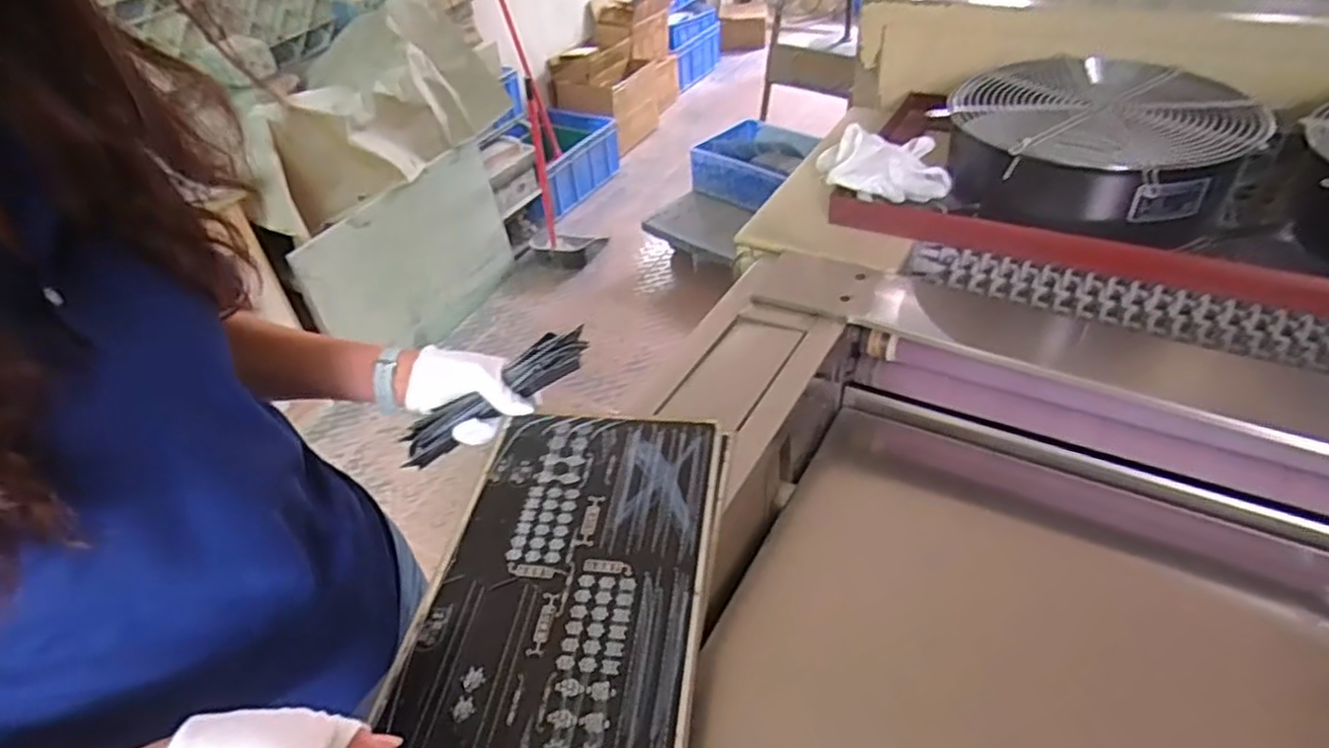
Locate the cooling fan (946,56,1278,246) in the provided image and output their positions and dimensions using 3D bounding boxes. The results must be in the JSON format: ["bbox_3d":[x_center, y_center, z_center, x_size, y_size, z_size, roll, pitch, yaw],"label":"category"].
[{"bbox_3d":[0.513,-0.273,0.894,0.315,0.117,0.314,20,47,27],"label":"cooling fan"}]

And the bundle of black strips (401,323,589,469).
[{"bbox_3d":[-0.162,0.021,0.709,0.202,0.035,0.033,-32,43,3],"label":"bundle of black strips"}]

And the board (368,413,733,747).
[{"bbox_3d":[-0.064,0.148,0.544,0.203,0.018,0.327,2,41,10],"label":"board"}]

